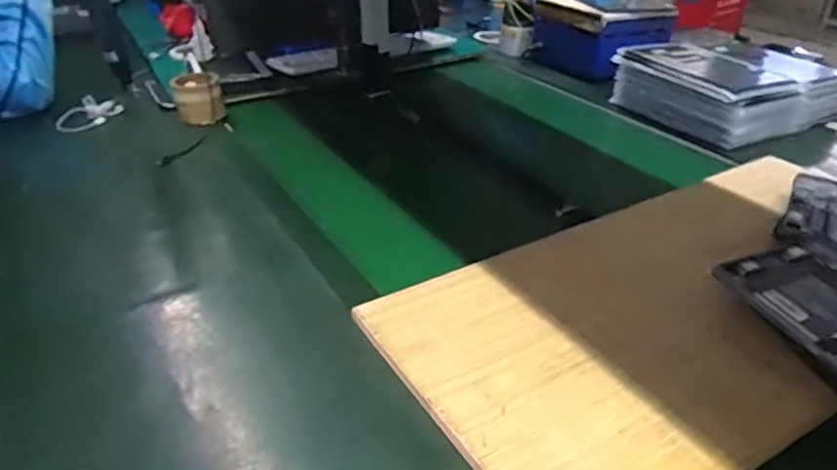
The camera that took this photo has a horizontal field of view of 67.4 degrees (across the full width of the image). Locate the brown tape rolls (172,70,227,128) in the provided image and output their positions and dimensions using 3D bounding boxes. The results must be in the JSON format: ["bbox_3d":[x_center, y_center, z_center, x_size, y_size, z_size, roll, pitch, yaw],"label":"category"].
[{"bbox_3d":[-0.427,-0.270,1.218,0.087,0.087,0.084,-13,35,-18],"label":"brown tape rolls"}]

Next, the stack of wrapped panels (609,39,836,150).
[{"bbox_3d":[0.591,-0.276,1.174,0.343,0.112,0.283,-17,36,-24],"label":"stack of wrapped panels"}]

